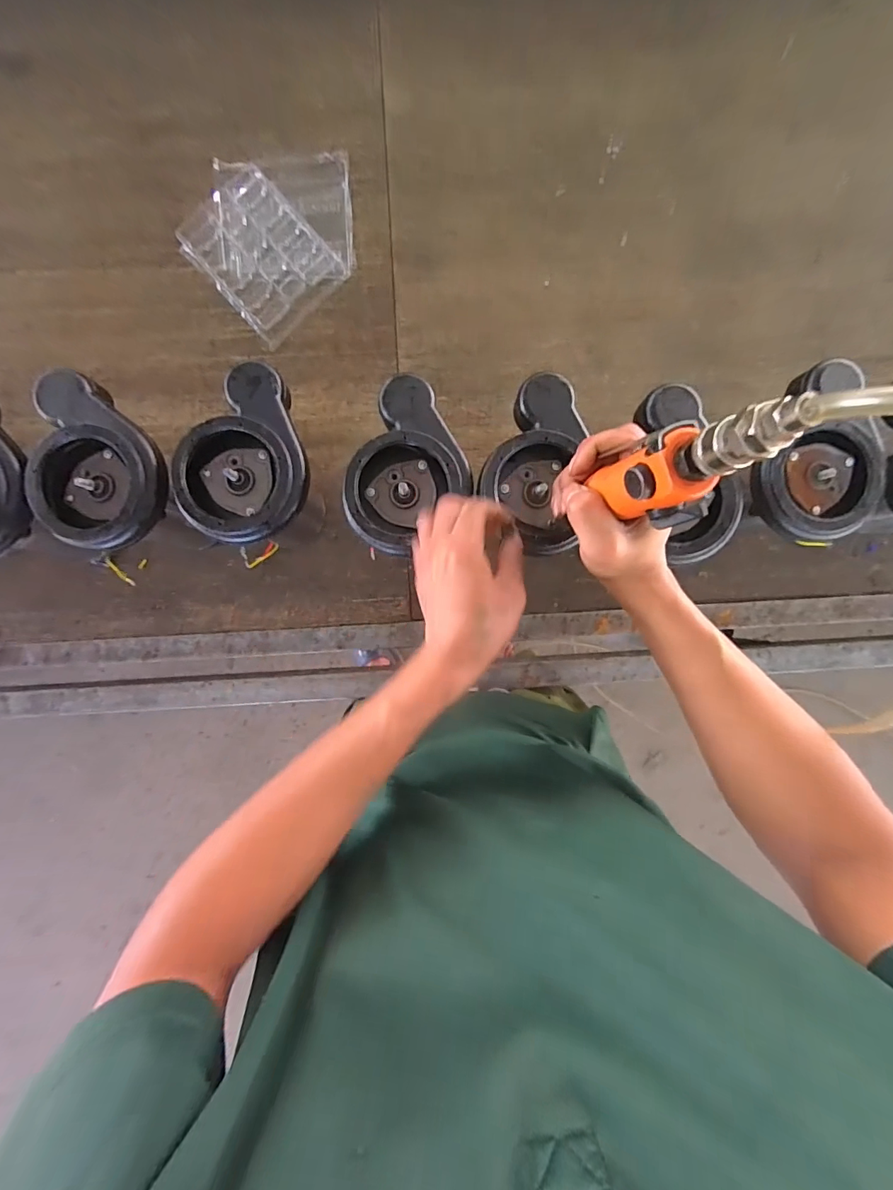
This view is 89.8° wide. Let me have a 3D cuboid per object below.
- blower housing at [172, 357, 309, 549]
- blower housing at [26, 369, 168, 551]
[{"bbox_3d":[-0.198,-0.132,0.434,0.121,0.043,0.164,-10,90,-1],"label":"blower housing"},{"bbox_3d":[-0.330,-0.124,0.427,0.118,0.041,0.154,8,90,-1],"label":"blower housing"}]

